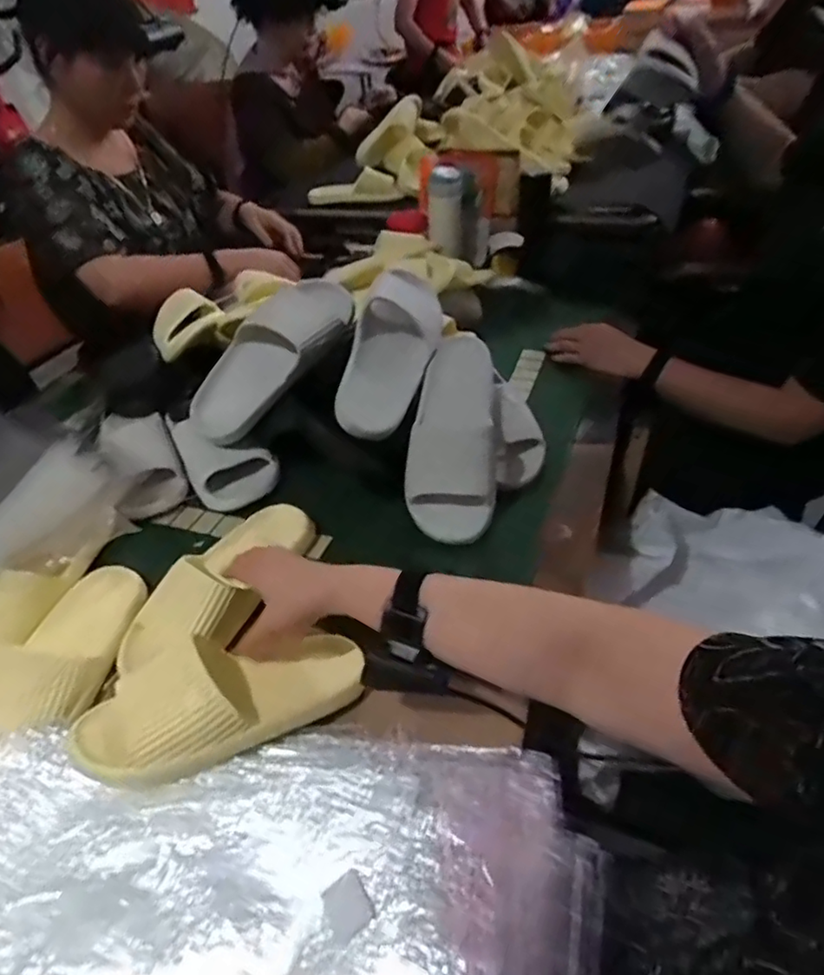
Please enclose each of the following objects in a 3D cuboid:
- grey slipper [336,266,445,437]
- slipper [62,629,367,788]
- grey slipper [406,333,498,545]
[{"bbox_3d":[-0.026,-0.180,0.789,0.110,0.066,0.261,5,55,13],"label":"grey slipper"},{"bbox_3d":[-0.165,0.182,0.548,0.243,0.054,0.104,-9,38,-25],"label":"slipper"},{"bbox_3d":[0.056,-0.079,0.763,0.104,0.070,0.291,3,65,11],"label":"grey slipper"}]

